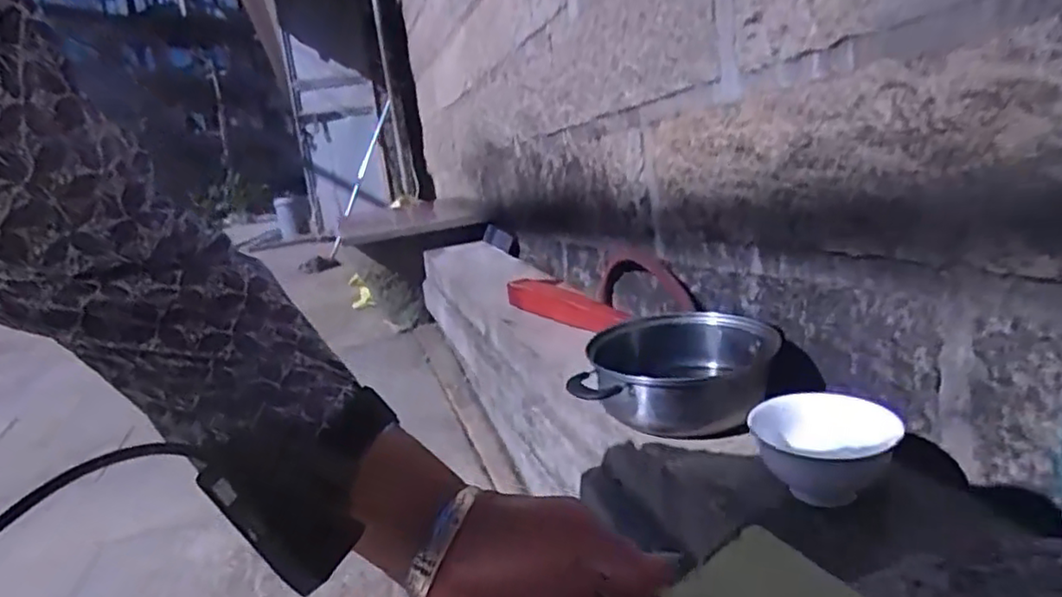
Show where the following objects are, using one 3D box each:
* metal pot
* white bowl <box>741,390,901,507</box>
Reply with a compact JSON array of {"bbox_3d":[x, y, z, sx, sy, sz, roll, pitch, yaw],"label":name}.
[{"bbox_3d":[0.179,0.083,0.804,0.217,0.089,0.232,-4,22,19],"label":"metal pot"},{"bbox_3d":[0.266,0.139,0.610,0.121,0.067,0.111,-1,11,31],"label":"white bowl"}]

